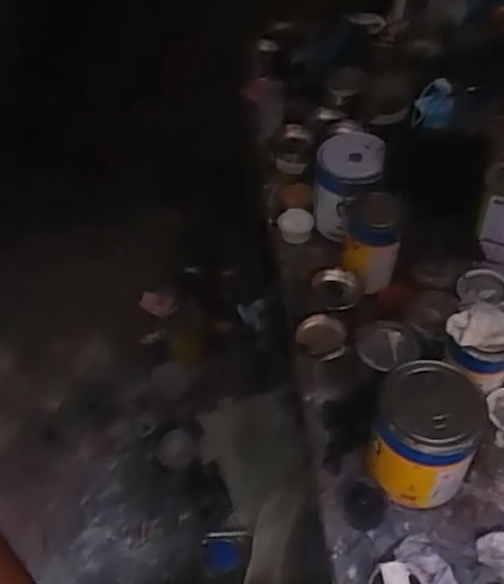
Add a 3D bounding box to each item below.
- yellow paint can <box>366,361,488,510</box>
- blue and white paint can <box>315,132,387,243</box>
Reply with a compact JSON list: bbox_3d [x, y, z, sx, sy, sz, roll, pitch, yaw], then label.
[{"bbox_3d":[0.178,0.141,0.681,0.102,0.139,0.110,0,45,0],"label":"yellow paint can"},{"bbox_3d":[0.135,-0.148,0.942,0.090,0.125,0.113,8,48,10],"label":"blue and white paint can"}]

